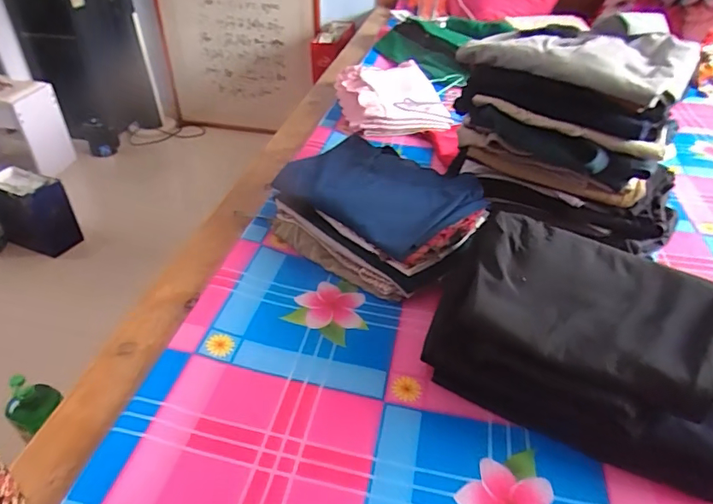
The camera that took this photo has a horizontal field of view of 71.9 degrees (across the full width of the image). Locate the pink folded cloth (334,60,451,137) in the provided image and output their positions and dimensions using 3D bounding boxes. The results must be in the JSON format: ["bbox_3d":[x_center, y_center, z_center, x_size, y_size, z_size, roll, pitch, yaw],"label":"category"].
[{"bbox_3d":[0.085,-0.415,1.284,0.265,0.066,0.332,-4,38,-6],"label":"pink folded cloth"}]

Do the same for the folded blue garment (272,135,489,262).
[{"bbox_3d":[0.037,-0.111,0.826,0.304,0.043,0.234,31,46,32],"label":"folded blue garment"}]

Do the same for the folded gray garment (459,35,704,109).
[{"bbox_3d":[0.340,-0.314,0.746,0.301,0.061,0.212,29,45,31],"label":"folded gray garment"}]

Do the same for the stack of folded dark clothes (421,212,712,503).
[{"bbox_3d":[0.288,0.102,0.599,0.337,0.133,0.248,23,43,25],"label":"stack of folded dark clothes"}]

